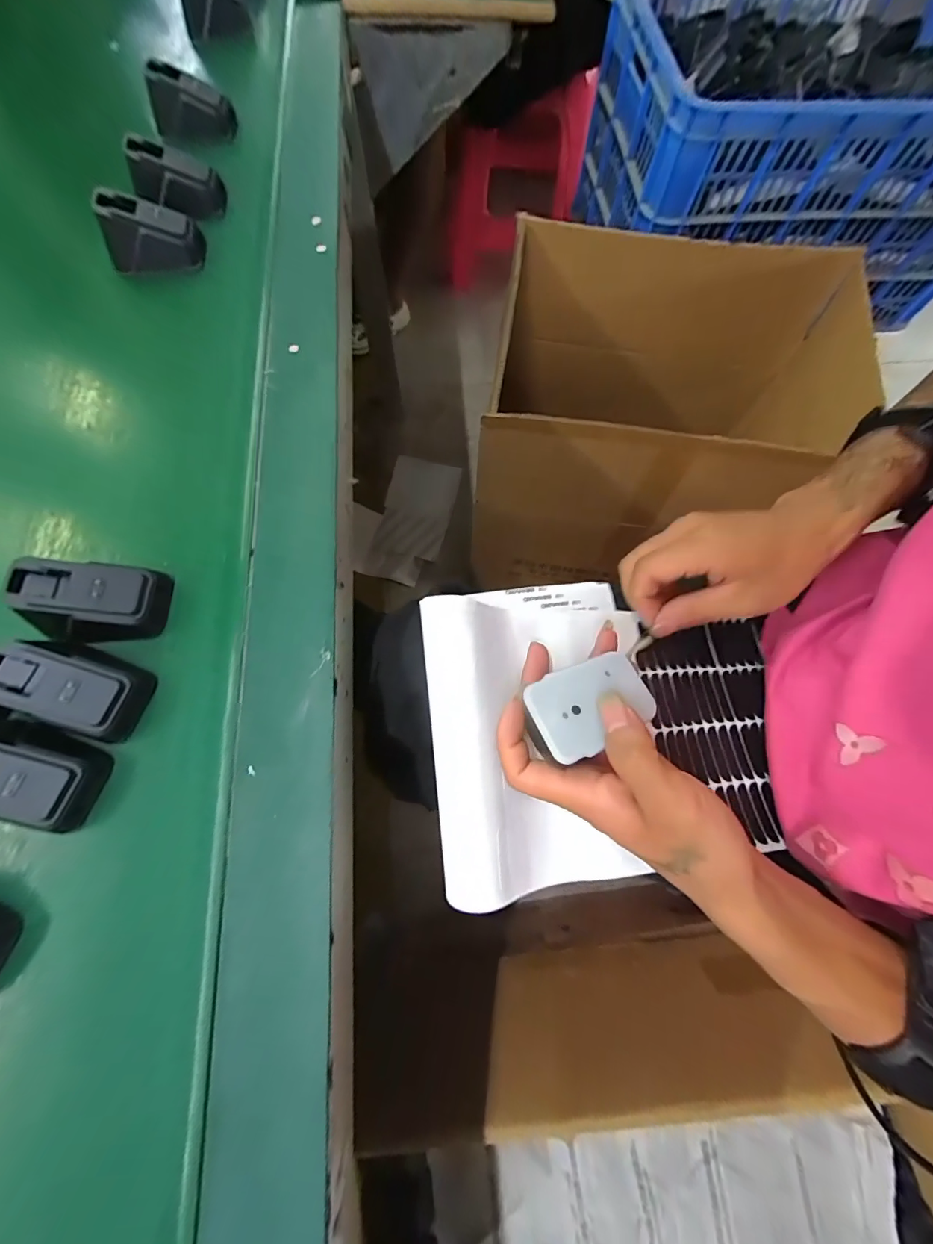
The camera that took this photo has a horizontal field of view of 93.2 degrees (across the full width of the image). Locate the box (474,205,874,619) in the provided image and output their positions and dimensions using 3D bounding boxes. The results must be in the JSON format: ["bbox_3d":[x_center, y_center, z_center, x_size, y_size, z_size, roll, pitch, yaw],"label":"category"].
[{"bbox_3d":[0.264,-0.306,0.727,0.439,0.366,0.360,9,72,2],"label":"box"}]

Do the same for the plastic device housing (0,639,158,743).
[{"bbox_3d":[-0.209,0.033,0.232,0.063,0.033,0.039,21,72,6],"label":"plastic device housing"}]

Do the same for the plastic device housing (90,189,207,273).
[{"bbox_3d":[-0.251,-0.310,0.350,0.069,0.040,0.032,-9,72,-4],"label":"plastic device housing"}]

